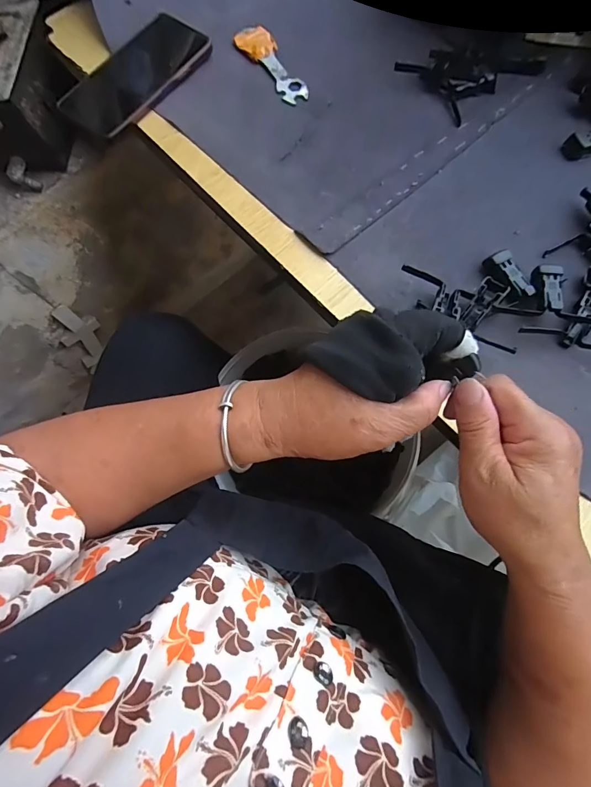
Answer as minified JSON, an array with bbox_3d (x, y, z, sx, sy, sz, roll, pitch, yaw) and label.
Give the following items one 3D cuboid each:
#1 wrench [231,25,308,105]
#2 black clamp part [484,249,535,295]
[{"bbox_3d":[-0.026,-0.352,0.422,0.038,0.008,0.117,-28,74,-7],"label":"wrench"},{"bbox_3d":[0.178,-0.098,0.333,0.018,0.014,0.046,-20,73,-5],"label":"black clamp part"}]

